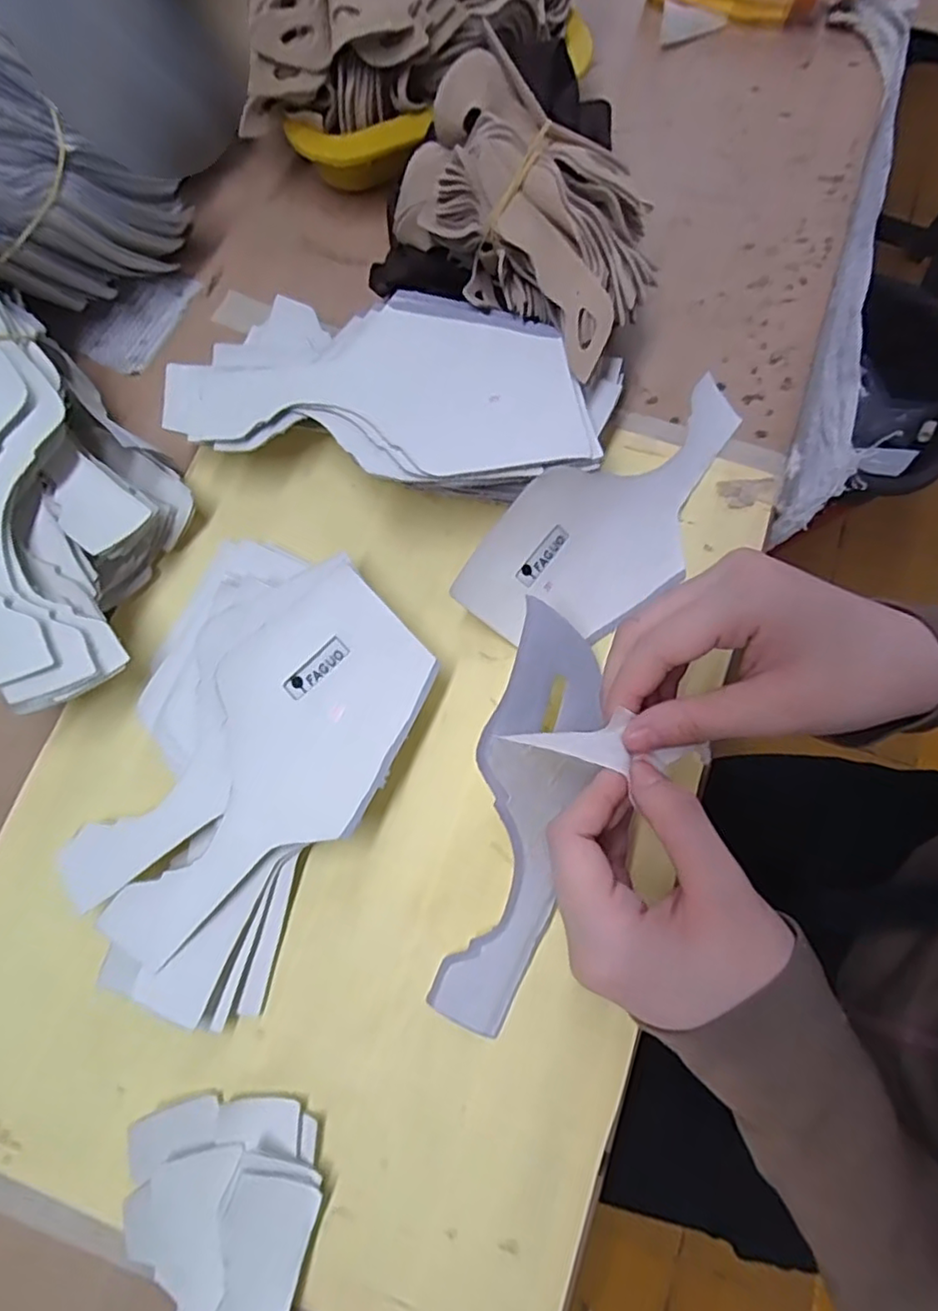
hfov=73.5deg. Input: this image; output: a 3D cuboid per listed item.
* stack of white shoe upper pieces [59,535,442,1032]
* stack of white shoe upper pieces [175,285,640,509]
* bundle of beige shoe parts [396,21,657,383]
[{"bbox_3d":[-0.107,0.053,0.299,0.126,0.032,0.210,23,77,5],"label":"stack of white shoe upper pieces"},{"bbox_3d":[-0.038,-0.133,0.335,0.221,0.048,0.103,14,77,3],"label":"stack of white shoe upper pieces"},{"bbox_3d":[0.032,-0.226,0.320,0.149,0.056,0.086,42,80,9],"label":"bundle of beige shoe parts"}]

